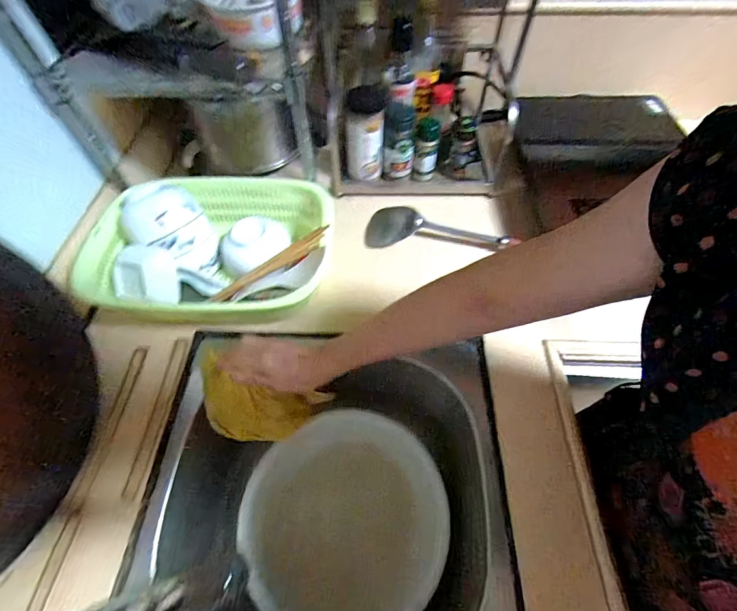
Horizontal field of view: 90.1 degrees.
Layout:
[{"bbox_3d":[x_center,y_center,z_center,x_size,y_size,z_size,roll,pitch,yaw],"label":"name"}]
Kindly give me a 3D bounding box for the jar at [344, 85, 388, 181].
[{"bbox_3d":[-0.007,-0.306,0.658,0.067,0.136,0.068,4,57,4],"label":"jar"}]

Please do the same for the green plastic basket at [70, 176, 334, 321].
[{"bbox_3d":[-0.229,-0.084,0.555,0.347,0.100,0.249,0,57,1],"label":"green plastic basket"}]

